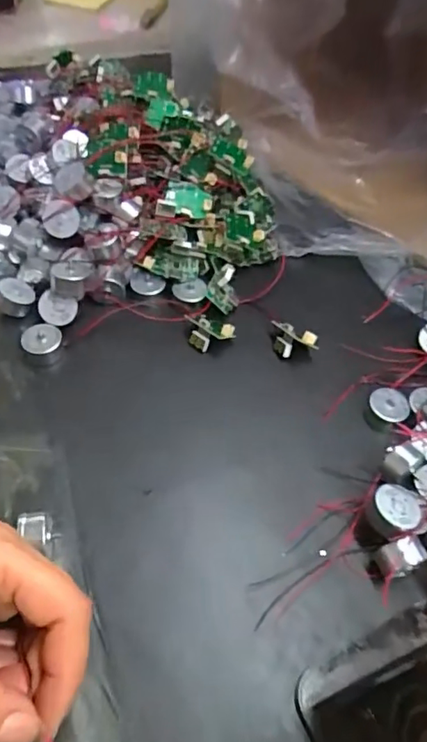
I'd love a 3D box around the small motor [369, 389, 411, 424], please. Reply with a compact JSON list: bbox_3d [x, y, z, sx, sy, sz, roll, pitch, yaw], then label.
[{"bbox_3d":[0.105,0.021,0.321,0.022,0.009,0.022,2,52,-3],"label":"small motor"}]

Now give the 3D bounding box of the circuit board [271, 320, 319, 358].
[{"bbox_3d":[0.049,-0.020,0.343,0.033,0.020,0.014,34,57,20],"label":"circuit board"}]

